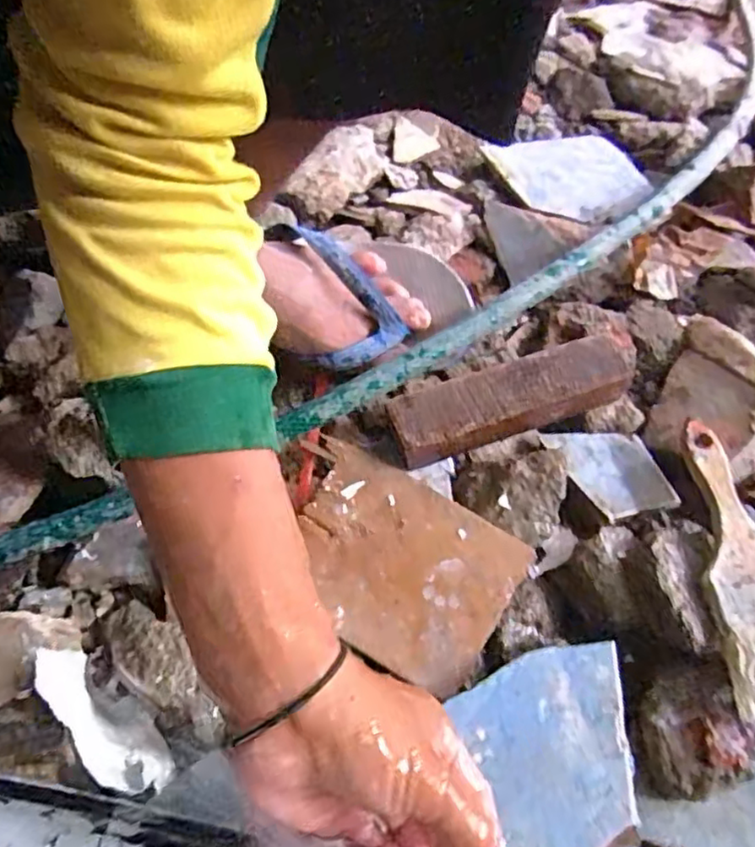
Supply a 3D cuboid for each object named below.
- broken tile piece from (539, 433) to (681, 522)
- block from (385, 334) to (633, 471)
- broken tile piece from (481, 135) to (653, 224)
[{"bbox_3d":[0.167,0.033,0.482,0.074,0.008,0.075,-6,58,-11],"label":"broken tile piece"},{"bbox_3d":[0.097,-0.019,0.484,0.183,0.033,0.053,-19,61,-18],"label":"block"},{"bbox_3d":[0.180,-0.231,0.624,0.115,0.011,0.115,-18,62,-6],"label":"broken tile piece"}]

